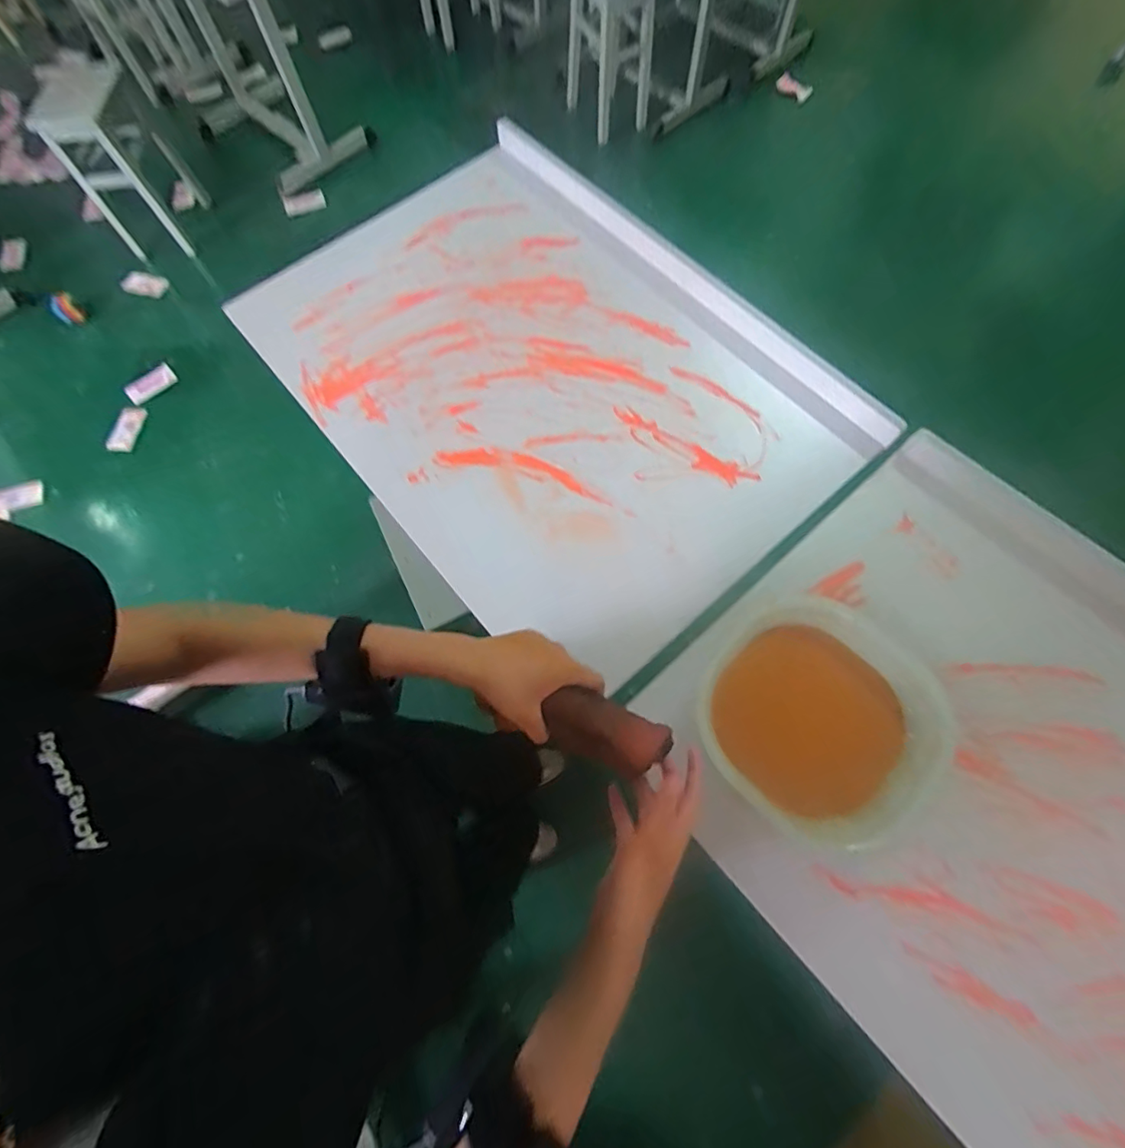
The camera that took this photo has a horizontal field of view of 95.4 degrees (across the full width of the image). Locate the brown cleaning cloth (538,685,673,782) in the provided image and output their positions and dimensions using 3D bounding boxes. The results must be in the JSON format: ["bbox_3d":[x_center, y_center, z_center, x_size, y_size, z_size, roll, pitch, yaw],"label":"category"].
[{"bbox_3d":[0.037,0.135,0.428,0.104,0.058,0.049,20,73,9],"label":"brown cleaning cloth"}]

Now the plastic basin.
[{"bbox_3d":[0.284,0.159,0.580,0.219,0.119,0.244,37,76,14],"label":"plastic basin"}]

